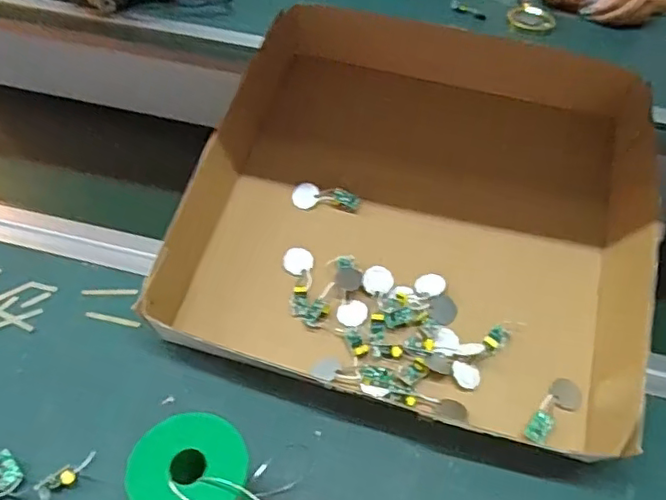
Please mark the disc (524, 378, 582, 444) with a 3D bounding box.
[{"bbox_3d":[0.170,0.125,0.443,0.023,0.012,0.064,34,52,26],"label":"disc"}]

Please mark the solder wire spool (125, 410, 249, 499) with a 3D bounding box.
[{"bbox_3d":[-0.087,0.150,0.360,0.067,0.073,0.065,3,45,-3],"label":"solder wire spool"}]

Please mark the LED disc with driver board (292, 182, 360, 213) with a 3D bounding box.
[{"bbox_3d":[-0.007,-0.050,0.548,0.063,0.023,0.019,10,46,3],"label":"LED disc with driver board"}]

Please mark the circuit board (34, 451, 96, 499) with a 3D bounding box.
[{"bbox_3d":[-0.181,0.154,0.393,0.011,0.010,0.041,32,38,24],"label":"circuit board"}]

